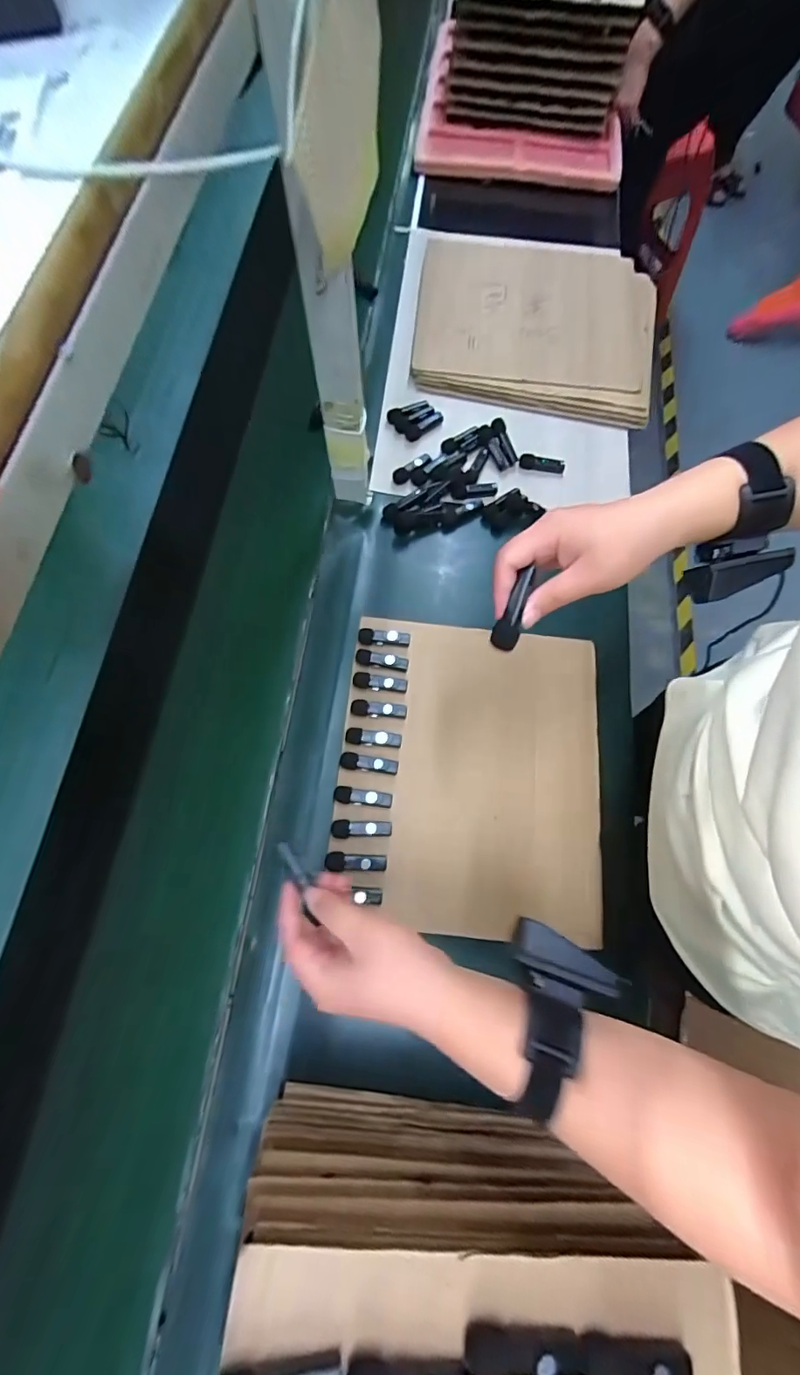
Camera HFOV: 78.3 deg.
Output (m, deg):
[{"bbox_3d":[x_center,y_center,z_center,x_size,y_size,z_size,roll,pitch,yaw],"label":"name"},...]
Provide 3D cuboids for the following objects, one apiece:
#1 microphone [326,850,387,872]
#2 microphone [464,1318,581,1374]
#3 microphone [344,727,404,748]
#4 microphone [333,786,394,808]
[{"bbox_3d":[-0.047,0.186,0.522,0.064,0.007,0.019,5,72,-1],"label":"microphone"},{"bbox_3d":[0.068,0.365,0.269,0.063,0.013,0.015,6,72,0],"label":"microphone"},{"bbox_3d":[-0.030,0.057,0.563,0.064,0.010,0.019,6,72,0],"label":"microphone"},{"bbox_3d":[-0.041,0.121,0.542,0.064,0.010,0.018,8,72,0],"label":"microphone"}]

